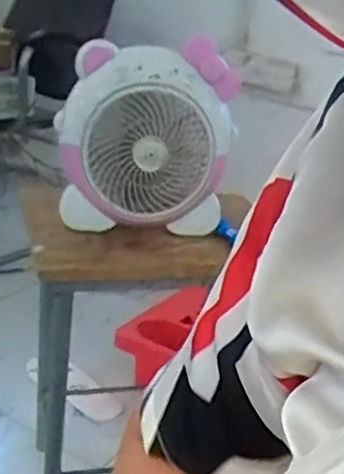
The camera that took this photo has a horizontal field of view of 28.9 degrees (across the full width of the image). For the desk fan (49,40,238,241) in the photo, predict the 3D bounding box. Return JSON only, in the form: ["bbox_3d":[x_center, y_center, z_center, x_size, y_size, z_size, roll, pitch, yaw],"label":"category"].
[{"bbox_3d":[-0.036,-0.141,0.975,0.246,0.249,0.117,4,22,-8],"label":"desk fan"}]

